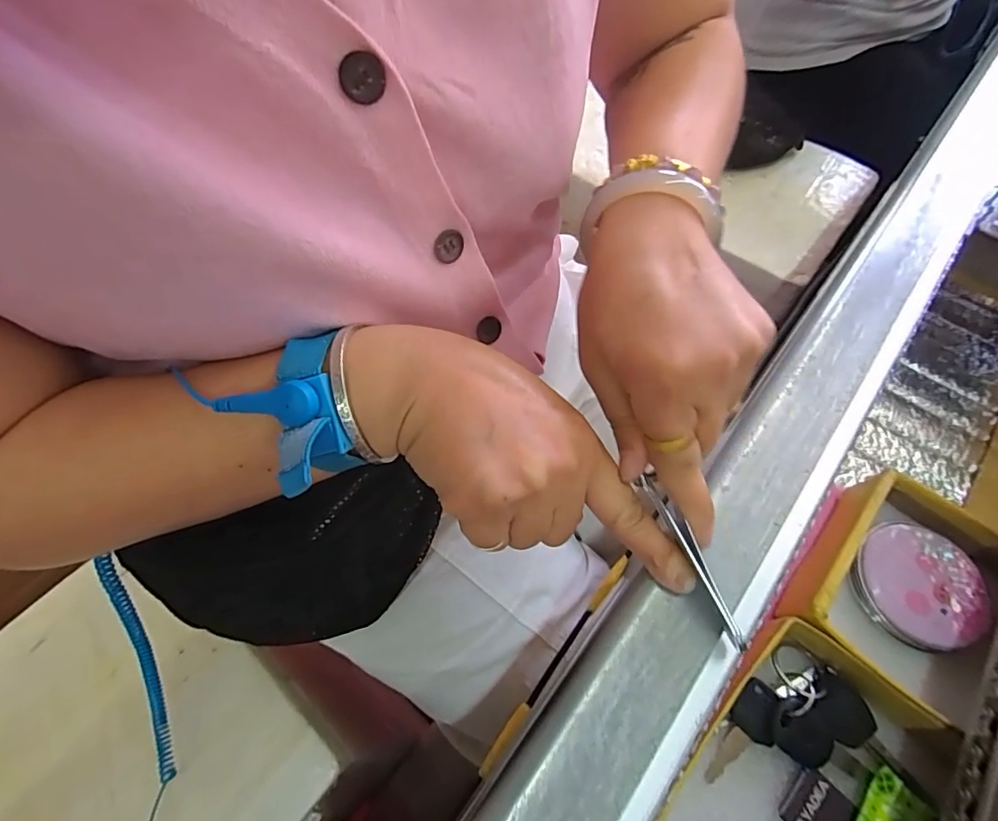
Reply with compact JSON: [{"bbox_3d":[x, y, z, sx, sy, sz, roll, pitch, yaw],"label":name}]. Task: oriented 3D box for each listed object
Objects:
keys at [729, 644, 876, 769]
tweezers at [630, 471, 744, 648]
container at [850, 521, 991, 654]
[{"bbox_3d":[0.157,0.154,0.253,0.058,0.017,0.051,-37,67,-20],"label":"keys"},{"bbox_3d":[0.077,0.060,0.200,0.006,0.013,0.073,-21,70,-13],"label":"tweezers"},{"bbox_3d":[0.239,0.098,0.284,0.064,0.012,0.066,0,60,-1],"label":"container"}]

